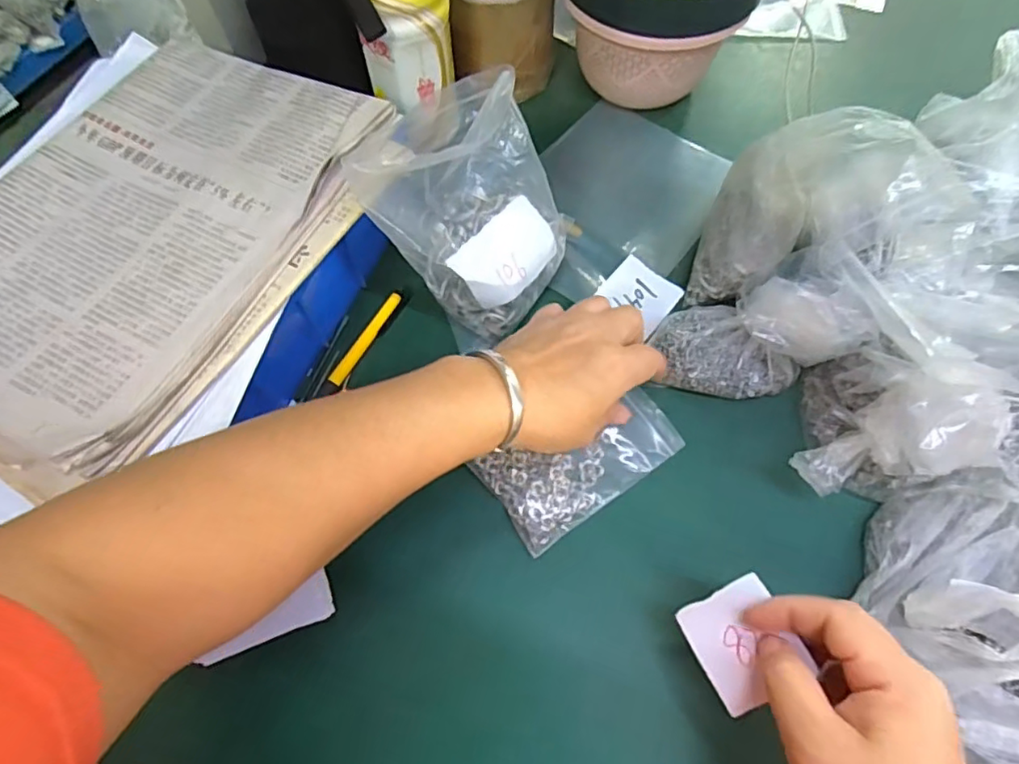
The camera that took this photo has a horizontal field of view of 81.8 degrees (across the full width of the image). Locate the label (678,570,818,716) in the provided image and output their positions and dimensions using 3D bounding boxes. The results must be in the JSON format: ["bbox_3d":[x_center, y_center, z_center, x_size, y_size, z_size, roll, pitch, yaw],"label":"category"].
[{"bbox_3d":[0.117,0.130,0.293,0.048,0.004,0.052,-35,62,16],"label":"label"}]

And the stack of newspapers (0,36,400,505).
[{"bbox_3d":[-0.213,-0.092,0.341,0.199,0.017,0.277,27,67,14],"label":"stack of newspapers"}]

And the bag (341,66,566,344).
[{"bbox_3d":[-0.018,-0.111,0.381,0.094,0.126,0.127,30,68,15],"label":"bag"}]

